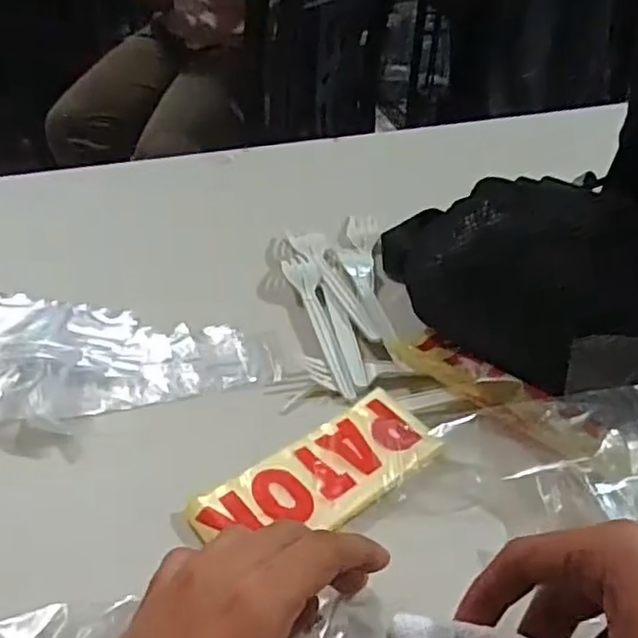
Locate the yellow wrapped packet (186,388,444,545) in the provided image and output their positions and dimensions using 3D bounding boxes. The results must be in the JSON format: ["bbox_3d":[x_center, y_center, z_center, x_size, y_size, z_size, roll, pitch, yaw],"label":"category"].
[{"bbox_3d":[0.002,0.081,0.340,0.125,0.014,0.052,-27,47,-31],"label":"yellow wrapped packet"}]

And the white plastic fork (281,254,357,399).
[{"bbox_3d":[0.001,0.000,0.441,0.022,0.010,0.133,-8,40,-13],"label":"white plastic fork"}]

